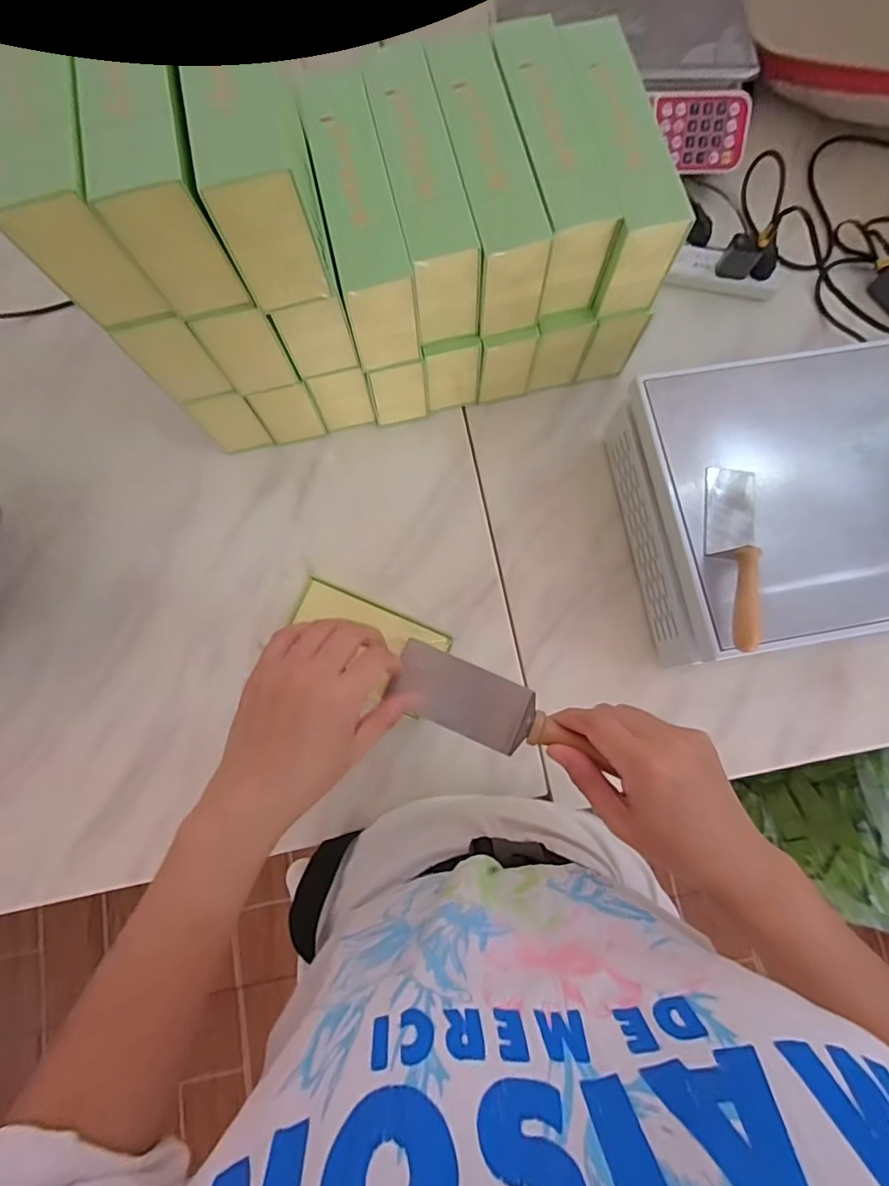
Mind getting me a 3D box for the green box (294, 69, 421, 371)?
[{"bbox_3d":[-0.087,-0.383,0.556,0.067,0.110,0.253,-13,78,-3],"label":"green box"}]

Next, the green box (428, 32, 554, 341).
[{"bbox_3d":[0.042,-0.424,0.566,0.067,0.108,0.246,-14,80,-3],"label":"green box"}]

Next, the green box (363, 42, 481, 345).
[{"bbox_3d":[-0.028,-0.416,0.564,0.073,0.110,0.265,-14,80,-3],"label":"green box"}]

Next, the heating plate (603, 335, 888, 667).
[{"bbox_3d":[0.423,-0.105,0.611,0.392,0.144,0.291,-9,78,-3],"label":"heating plate"}]

